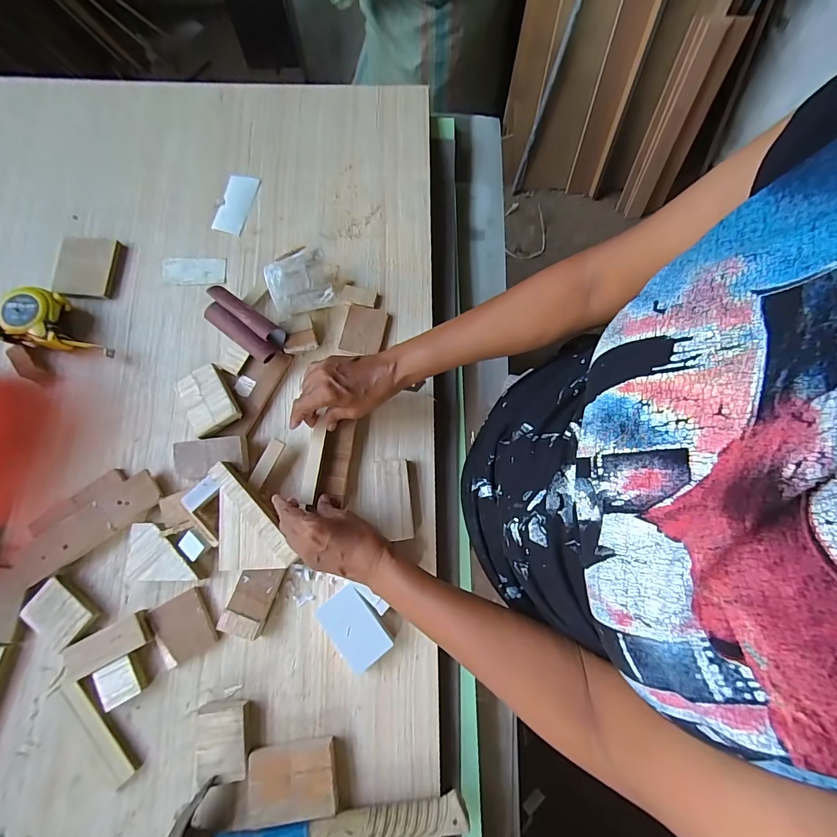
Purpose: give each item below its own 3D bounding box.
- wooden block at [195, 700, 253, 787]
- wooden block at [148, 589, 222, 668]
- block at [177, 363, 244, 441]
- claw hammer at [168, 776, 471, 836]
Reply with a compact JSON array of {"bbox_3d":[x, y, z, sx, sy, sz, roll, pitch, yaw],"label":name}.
[{"bbox_3d":[-0.198,0.326,0.412,0.052,0.017,0.066,-6,76,-3],"label":"wooden block"},{"bbox_3d":[-0.255,0.226,0.442,0.059,0.007,0.062,-28,79,-8],"label":"wooden block"},{"bbox_3d":[-0.251,-0.022,0.485,0.055,0.014,0.079,-33,79,-9],"label":"block"},{"bbox_3d":[-0.095,0.411,0.388,0.278,0.026,0.101,1,76,-1],"label":"claw hammer"}]

